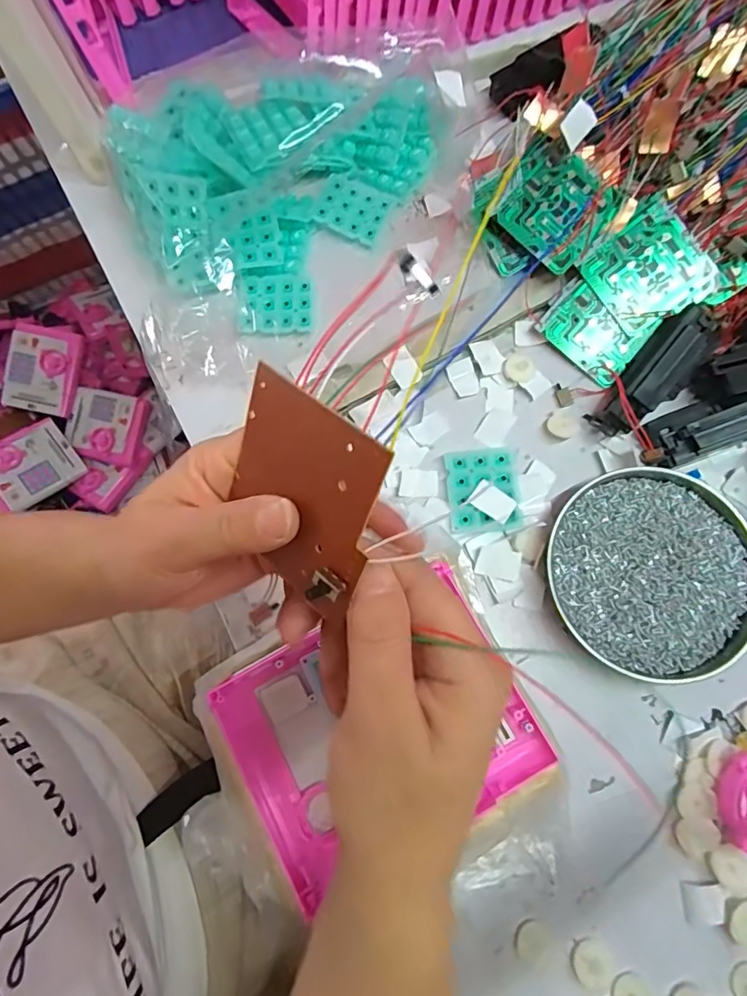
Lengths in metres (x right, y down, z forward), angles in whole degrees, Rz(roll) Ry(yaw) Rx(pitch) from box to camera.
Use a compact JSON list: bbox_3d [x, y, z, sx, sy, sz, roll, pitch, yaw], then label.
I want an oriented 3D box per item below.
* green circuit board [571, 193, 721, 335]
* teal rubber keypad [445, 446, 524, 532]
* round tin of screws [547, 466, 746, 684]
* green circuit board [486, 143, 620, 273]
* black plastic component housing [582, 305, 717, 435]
[{"bbox_3d":[0.199,-0.164,0.372,0.071,0.004,0.076,-36,93,12],"label":"green circuit board"},{"bbox_3d":[0.079,-0.005,0.366,0.050,0.008,0.058,-5,78,0],"label":"teal rubber keypad"},{"bbox_3d":[0.186,0.049,0.340,0.132,0.026,0.133,0,78,1],"label":"round tin of screws"},{"bbox_3d":[0.131,-0.214,0.374,0.082,0.007,0.066,43,95,0],"label":"green circuit board"},{"bbox_3d":[0.199,-0.086,0.361,0.036,0.038,0.097,39,97,9],"label":"black plastic component housing"}]

